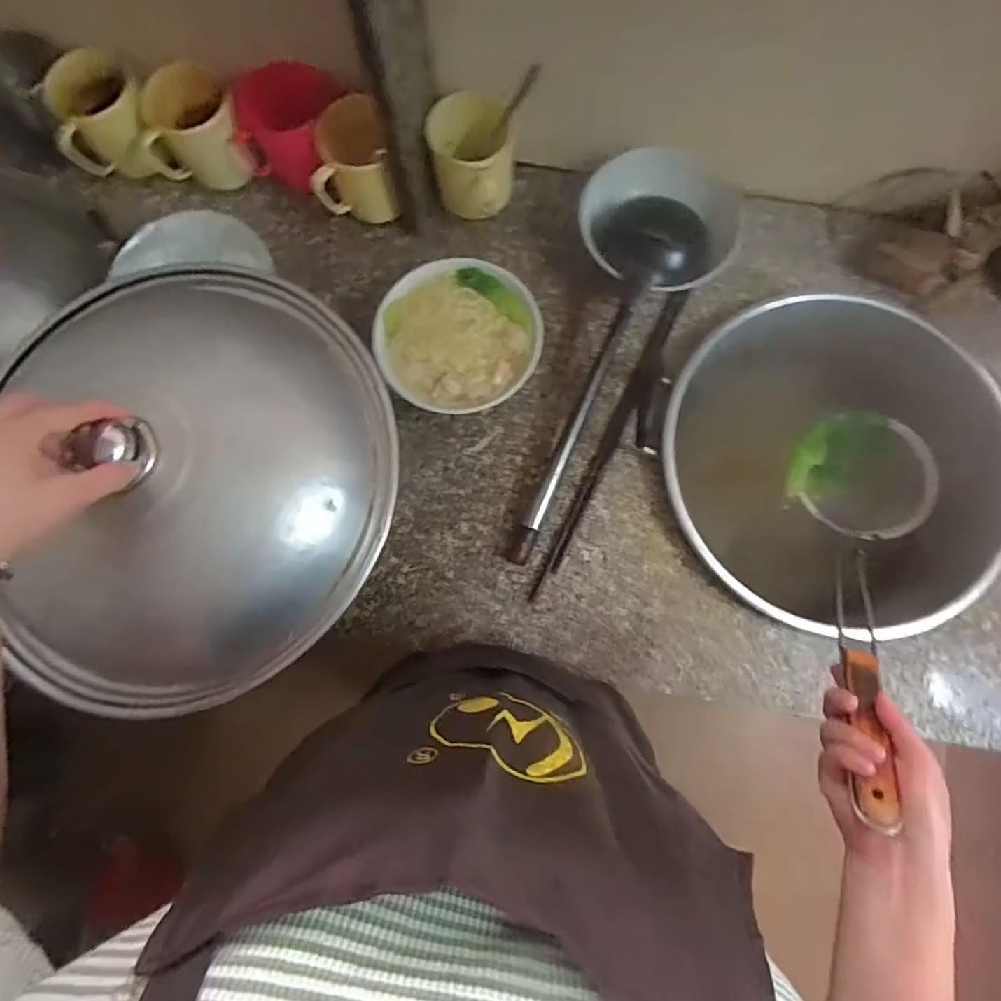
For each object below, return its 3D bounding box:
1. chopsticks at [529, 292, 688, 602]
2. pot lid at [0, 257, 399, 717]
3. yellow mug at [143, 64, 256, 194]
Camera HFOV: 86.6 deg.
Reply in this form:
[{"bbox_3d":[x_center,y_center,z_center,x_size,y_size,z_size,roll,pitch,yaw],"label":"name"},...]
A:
[{"bbox_3d":[0.132,-0.074,0.619,0.023,0.021,0.406,25,80,6],"label":"chopsticks"},{"bbox_3d":[-0.243,-0.022,0.427,0.295,0.115,0.347,-13,79,-2],"label":"pot lid"},{"bbox_3d":[-0.369,-0.441,0.643,0.120,0.081,0.089,-24,79,-4],"label":"yellow mug"}]

